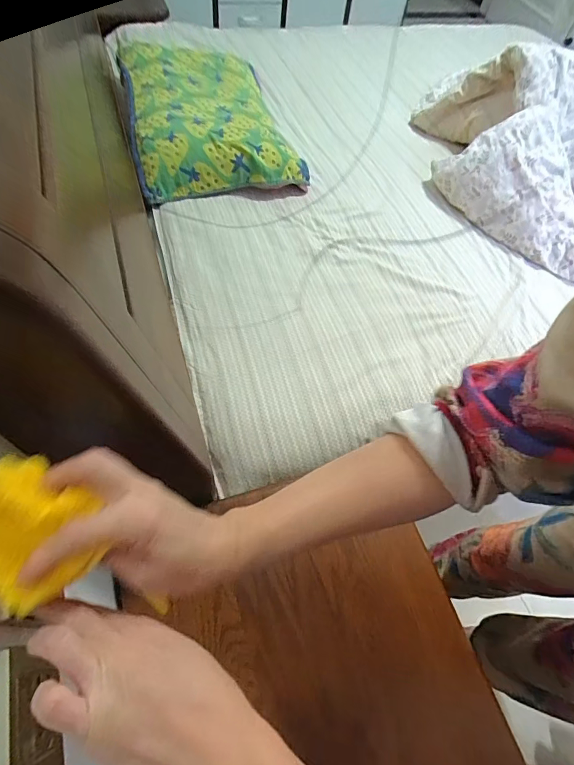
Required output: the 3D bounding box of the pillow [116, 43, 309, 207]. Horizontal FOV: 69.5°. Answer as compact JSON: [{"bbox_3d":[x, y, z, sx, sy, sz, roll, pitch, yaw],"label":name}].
[{"bbox_3d":[-0.230,-0.756,1.172,0.458,0.137,0.661,-9,62,-12],"label":"pillow"}]

